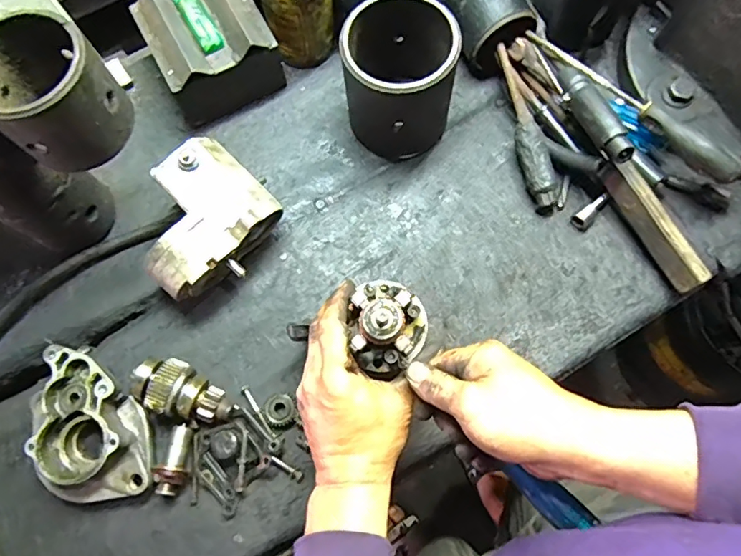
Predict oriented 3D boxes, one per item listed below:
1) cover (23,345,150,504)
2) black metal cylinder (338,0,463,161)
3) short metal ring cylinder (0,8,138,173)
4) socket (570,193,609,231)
[{"bbox_3d":[-0.272,0.143,0.478,0.104,0.043,0.150,-33,75,-7],"label":"cover"},{"bbox_3d":[0.030,-0.207,0.529,0.106,0.128,0.115,-1,74,2],"label":"black metal cylinder"},{"bbox_3d":[-0.240,-0.140,0.385,0.094,0.076,0.089,43,80,13],"label":"short metal ring cylinder"},{"bbox_3d":[0.234,-0.071,0.540,0.018,0.014,0.047,44,101,13],"label":"socket"}]

